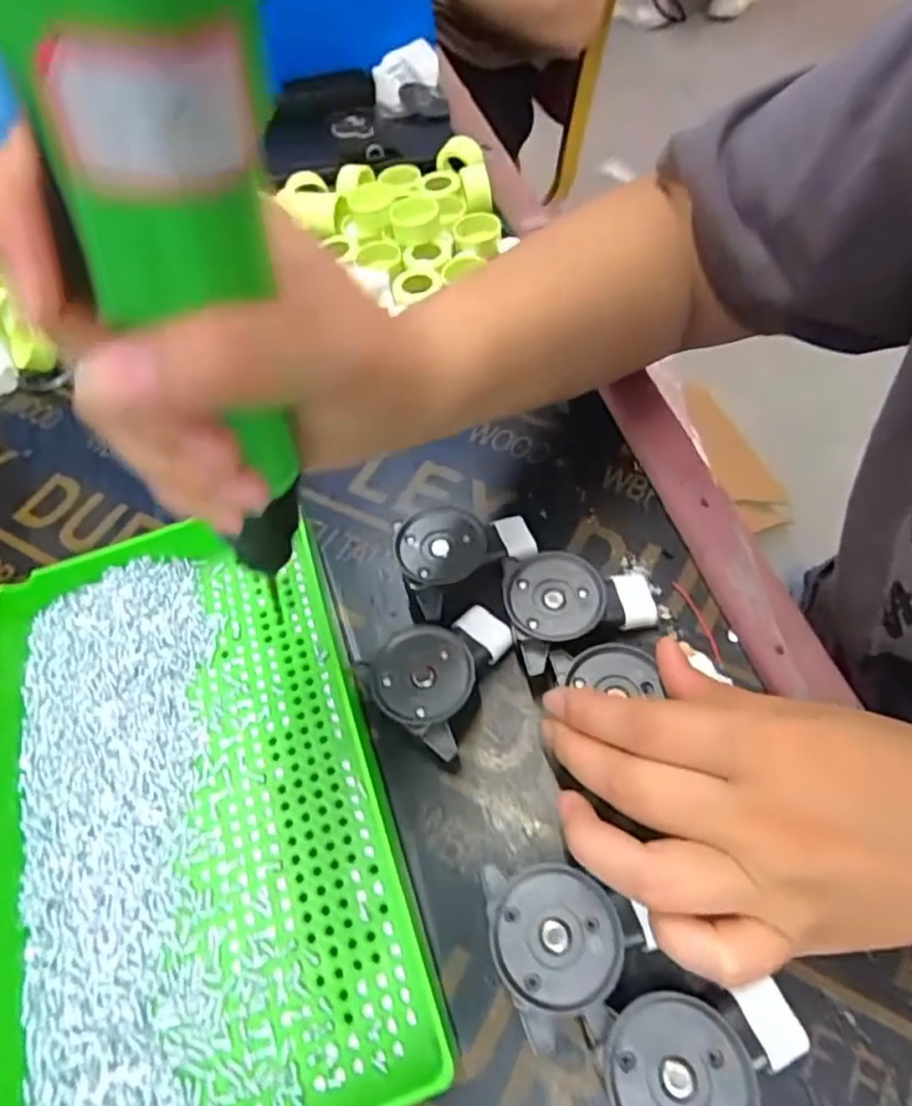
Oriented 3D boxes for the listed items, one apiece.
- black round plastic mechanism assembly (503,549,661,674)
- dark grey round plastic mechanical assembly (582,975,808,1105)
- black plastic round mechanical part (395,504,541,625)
[{"bbox_3d":[0.055,0.024,0.300,0.066,0.025,0.049,-15,57,-2],"label":"black round plastic mechanism assembly"},{"bbox_3d":[0.079,0.161,0.211,0.065,0.027,0.044,-18,58,-4],"label":"dark grey round plastic mechanical assembly"},{"bbox_3d":[0.004,0.000,0.322,0.065,0.023,0.048,-28,59,-10],"label":"black plastic round mechanical part"}]

